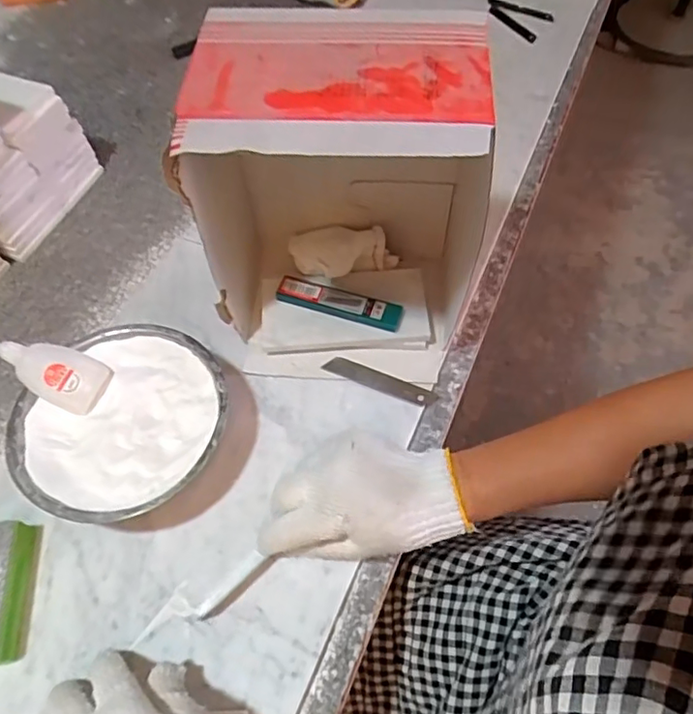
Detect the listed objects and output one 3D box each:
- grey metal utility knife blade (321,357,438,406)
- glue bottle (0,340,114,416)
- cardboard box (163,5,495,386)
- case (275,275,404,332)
[{"bbox_3d":[0.029,0.021,0.517,0.099,0.004,0.018,20,74,12],"label":"grey metal utility knife blade"},{"bbox_3d":[-0.239,0.009,0.462,0.091,0.024,0.044,27,74,-15],"label":"glue bottle"},{"bbox_3d":[-0.001,-0.108,0.455,0.201,0.250,0.154,4,58,6],"label":"cardboard box"},{"bbox_3d":[-0.008,-0.050,0.527,0.114,0.012,0.027,16,60,10],"label":"case"}]

